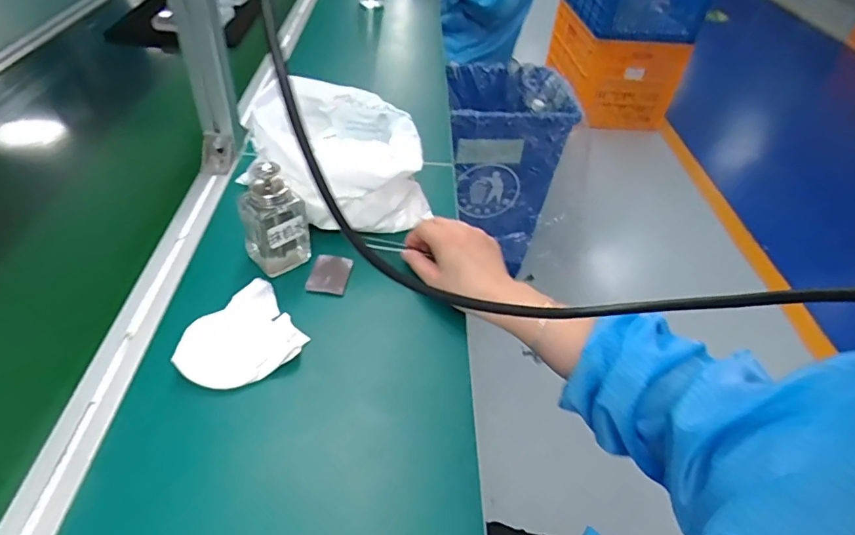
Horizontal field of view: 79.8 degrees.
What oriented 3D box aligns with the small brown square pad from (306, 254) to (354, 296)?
[{"bbox_3d":[-0.106,0.007,0.554,0.043,0.006,0.055,9,43,3],"label":"small brown square pad"}]

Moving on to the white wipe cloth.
[{"bbox_3d":[-0.177,0.062,0.475,0.108,0.021,0.100,-30,54,-32],"label":"white wipe cloth"}]

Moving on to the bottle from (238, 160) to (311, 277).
[{"bbox_3d":[-0.160,-0.054,0.534,0.066,0.112,0.061,-9,45,-16],"label":"bottle"}]

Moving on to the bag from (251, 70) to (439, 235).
[{"bbox_3d":[-0.093,-0.135,0.606,0.191,0.123,0.146,1,43,-5],"label":"bag"}]

